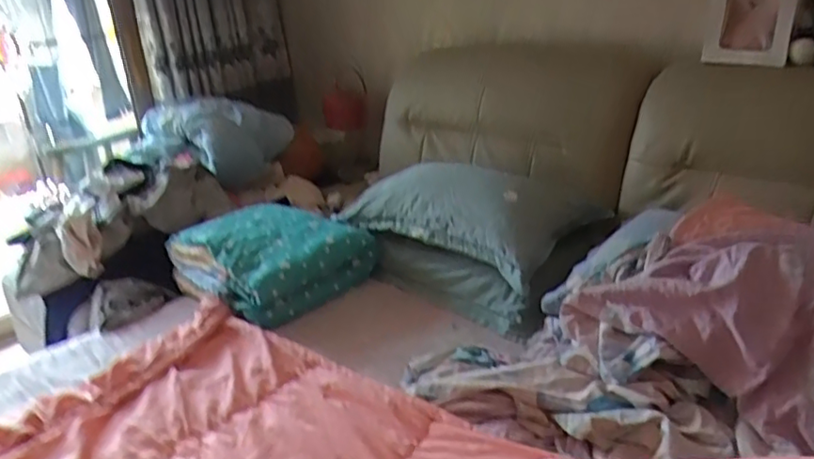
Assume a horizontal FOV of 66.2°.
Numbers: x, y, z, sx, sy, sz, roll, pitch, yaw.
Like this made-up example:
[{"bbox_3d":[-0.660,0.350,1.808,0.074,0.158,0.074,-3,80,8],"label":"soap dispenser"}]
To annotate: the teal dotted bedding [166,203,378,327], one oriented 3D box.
[{"bbox_3d":[-0.372,0.063,1.762,0.447,0.147,0.411,-22,30,-35],"label":"teal dotted bedding"}]

